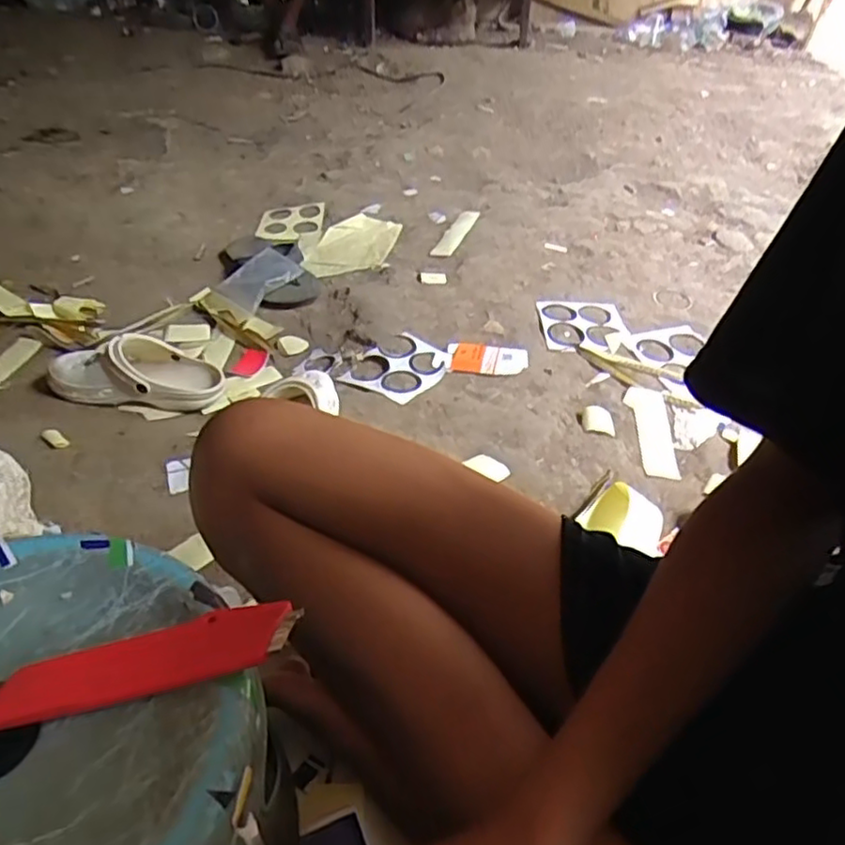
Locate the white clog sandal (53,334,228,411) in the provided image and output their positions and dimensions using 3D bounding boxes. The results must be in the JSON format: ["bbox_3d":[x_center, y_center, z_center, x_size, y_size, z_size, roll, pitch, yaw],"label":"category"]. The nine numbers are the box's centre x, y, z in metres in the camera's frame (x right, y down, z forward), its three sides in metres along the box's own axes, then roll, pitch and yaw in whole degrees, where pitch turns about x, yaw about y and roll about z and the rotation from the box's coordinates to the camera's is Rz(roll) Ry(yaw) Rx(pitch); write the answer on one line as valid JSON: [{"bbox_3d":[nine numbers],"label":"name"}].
[{"bbox_3d":[-0.410,-0.084,0.971,0.240,0.079,0.100,5,41,0],"label":"white clog sandal"}]

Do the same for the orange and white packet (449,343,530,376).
[{"bbox_3d":[0.095,-0.092,0.987,0.114,0.017,0.067,9,41,4],"label":"orange and white packet"}]

